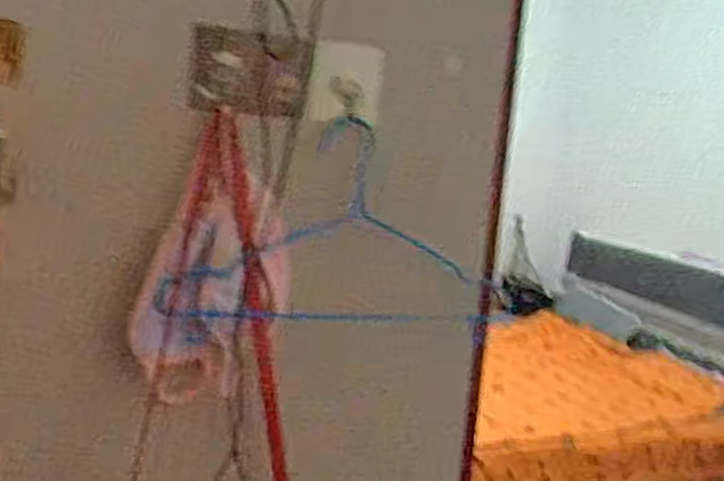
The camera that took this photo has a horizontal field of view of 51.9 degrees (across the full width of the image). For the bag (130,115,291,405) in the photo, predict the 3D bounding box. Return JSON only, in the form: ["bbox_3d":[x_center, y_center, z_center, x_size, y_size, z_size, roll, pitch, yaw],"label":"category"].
[{"bbox_3d":[-0.141,0.021,0.727,0.141,0.248,0.038,1,10,-32],"label":"bag"}]

